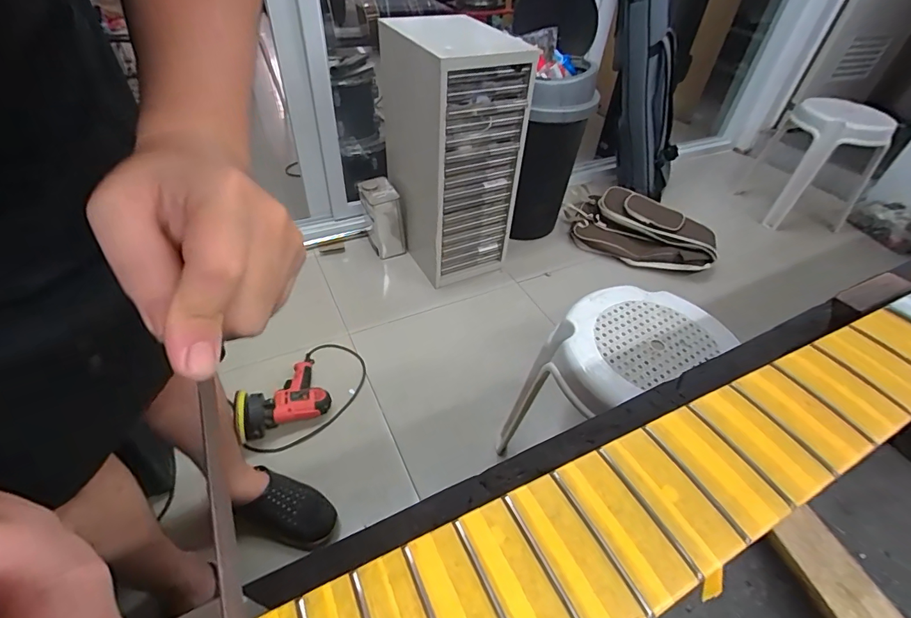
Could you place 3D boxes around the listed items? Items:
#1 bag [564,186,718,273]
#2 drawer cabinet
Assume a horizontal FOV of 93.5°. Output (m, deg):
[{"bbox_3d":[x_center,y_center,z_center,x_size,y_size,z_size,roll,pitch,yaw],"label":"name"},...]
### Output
[{"bbox_3d":[0.708,-0.309,1.672,0.554,0.132,0.338,25,49,20],"label":"bag"},{"bbox_3d":[-0.029,-0.474,1.385,0.281,0.664,0.408,-22,50,-23],"label":"drawer cabinet"}]

